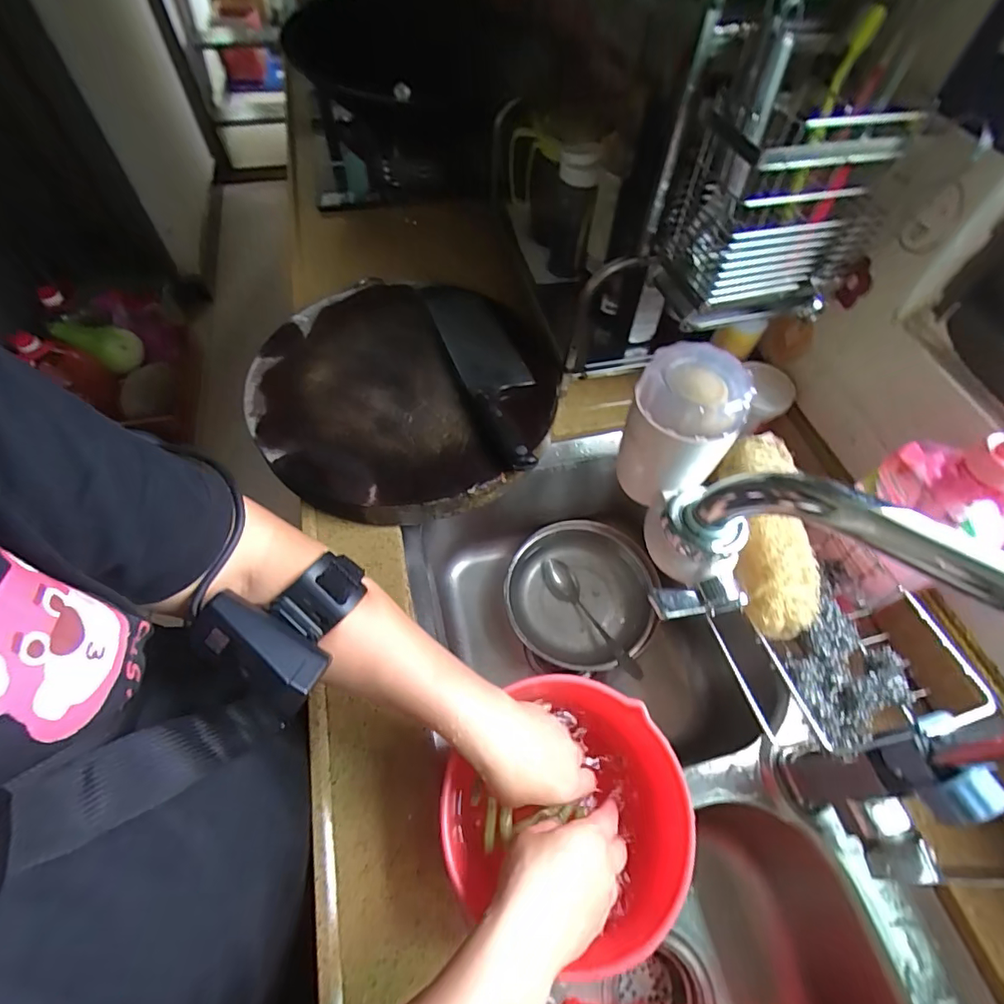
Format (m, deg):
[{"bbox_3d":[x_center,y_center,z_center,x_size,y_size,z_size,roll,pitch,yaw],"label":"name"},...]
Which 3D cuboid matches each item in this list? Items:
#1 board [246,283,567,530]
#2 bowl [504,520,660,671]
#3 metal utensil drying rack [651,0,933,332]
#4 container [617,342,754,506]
[{"bbox_3d":[-0.114,-0.127,0.587,0.336,0.036,0.333,1,59,-1],"label":"board"},{"bbox_3d":[0.112,0.124,0.692,0.195,0.056,0.195,1,59,-1],"label":"bowl"},{"bbox_3d":[0.218,-0.261,0.407,0.120,0.181,0.116,-12,60,-9],"label":"metal utensil drying rack"},{"bbox_3d":[0.111,-0.045,0.311,0.059,0.089,0.057,1,59,-1],"label":"container"}]

